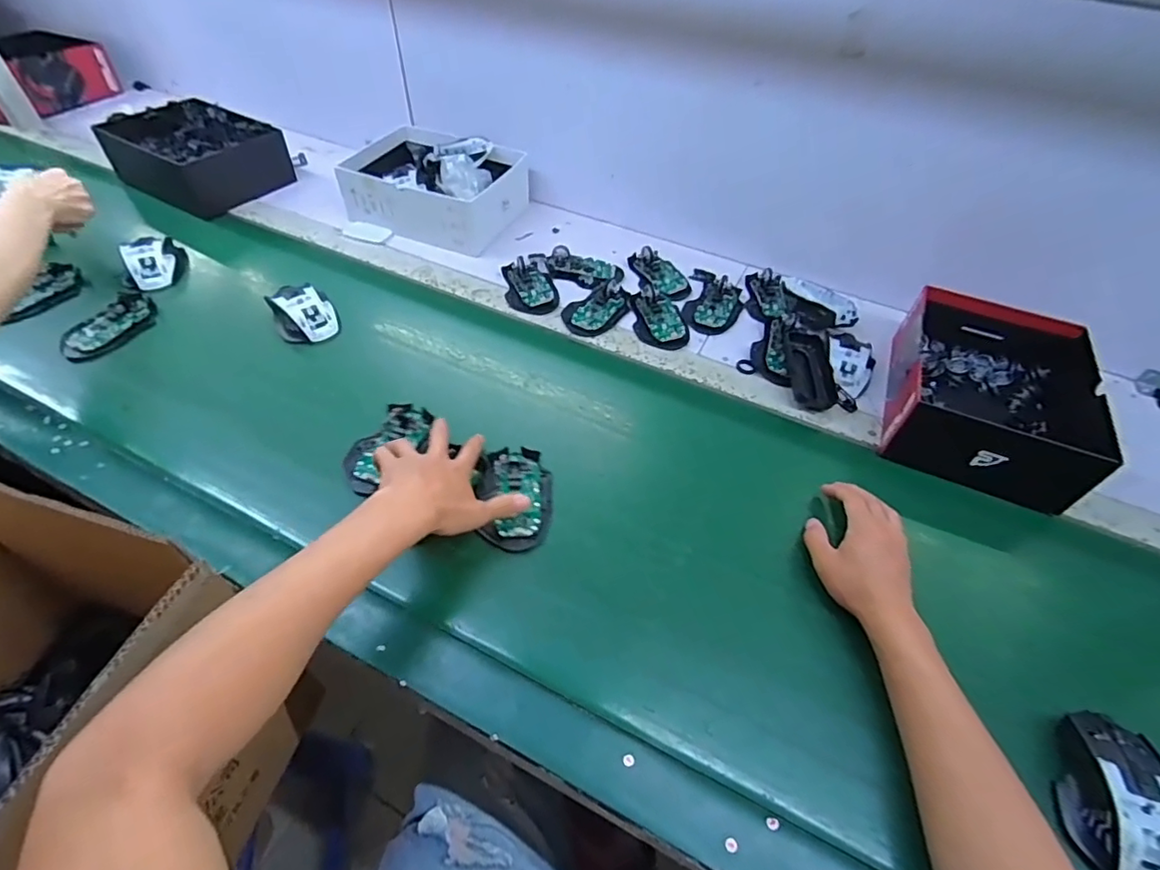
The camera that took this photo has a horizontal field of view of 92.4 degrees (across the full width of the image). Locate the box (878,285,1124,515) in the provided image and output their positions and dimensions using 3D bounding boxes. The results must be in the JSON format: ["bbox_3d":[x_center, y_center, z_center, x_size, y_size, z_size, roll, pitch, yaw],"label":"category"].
[{"bbox_3d":[0.466,-0.054,0.640,0.189,0.079,0.244,23,52,16],"label":"box"}]

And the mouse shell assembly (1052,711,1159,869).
[{"bbox_3d":[0.395,0.265,0.405,0.065,0.036,0.112,14,50,9],"label":"mouse shell assembly"}]

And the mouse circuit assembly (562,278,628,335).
[{"bbox_3d":[0.021,-0.181,0.772,0.066,0.023,0.106,31,55,22],"label":"mouse circuit assembly"}]

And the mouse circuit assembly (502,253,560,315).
[{"bbox_3d":[-0.072,-0.223,0.804,0.071,0.024,0.122,-6,50,-8],"label":"mouse circuit assembly"}]

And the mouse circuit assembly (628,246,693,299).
[{"bbox_3d":[0.122,-0.244,0.830,0.072,0.023,0.107,-9,51,-10],"label":"mouse circuit assembly"}]

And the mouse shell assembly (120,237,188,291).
[{"bbox_3d":[-0.596,-0.244,0.775,0.072,0.037,0.098,-17,52,-16],"label":"mouse shell assembly"}]

